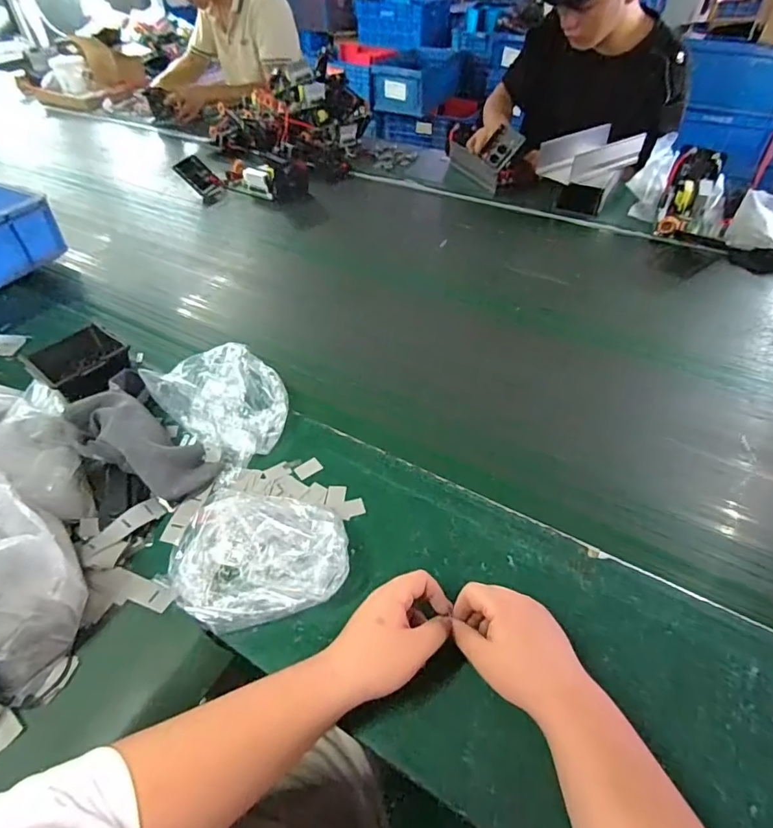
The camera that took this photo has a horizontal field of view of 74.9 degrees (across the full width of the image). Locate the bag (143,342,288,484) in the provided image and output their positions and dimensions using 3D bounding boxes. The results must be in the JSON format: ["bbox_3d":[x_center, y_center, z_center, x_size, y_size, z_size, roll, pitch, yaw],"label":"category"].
[{"bbox_3d":[-0.215,-0.020,0.697,0.153,0.065,0.184,-34,53,-28],"label":"bag"}]

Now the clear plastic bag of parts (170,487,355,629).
[{"bbox_3d":[-0.134,0.148,0.538,0.185,0.051,0.143,0,45,1],"label":"clear plastic bag of parts"}]

